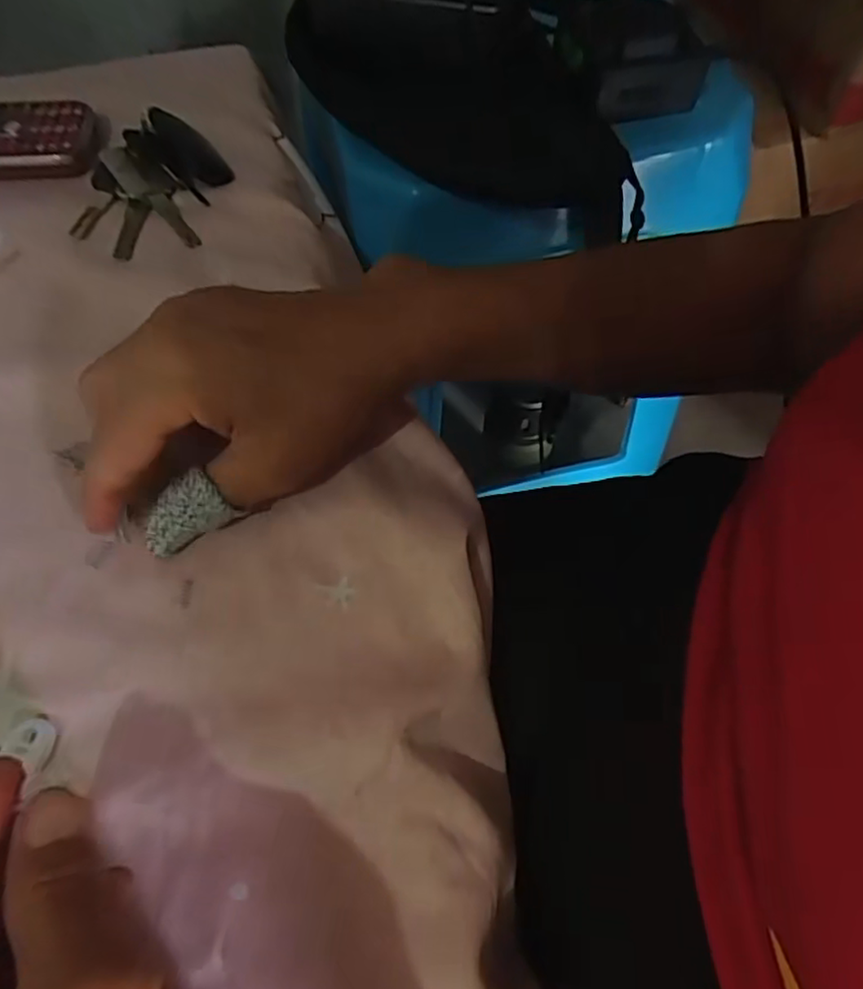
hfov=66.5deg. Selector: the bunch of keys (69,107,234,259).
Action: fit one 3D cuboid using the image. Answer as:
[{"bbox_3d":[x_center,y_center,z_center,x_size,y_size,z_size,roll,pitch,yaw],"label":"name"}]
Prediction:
[{"bbox_3d":[-0.150,-0.173,0.357,0.065,0.018,0.096,11,63,5],"label":"bunch of keys"}]

